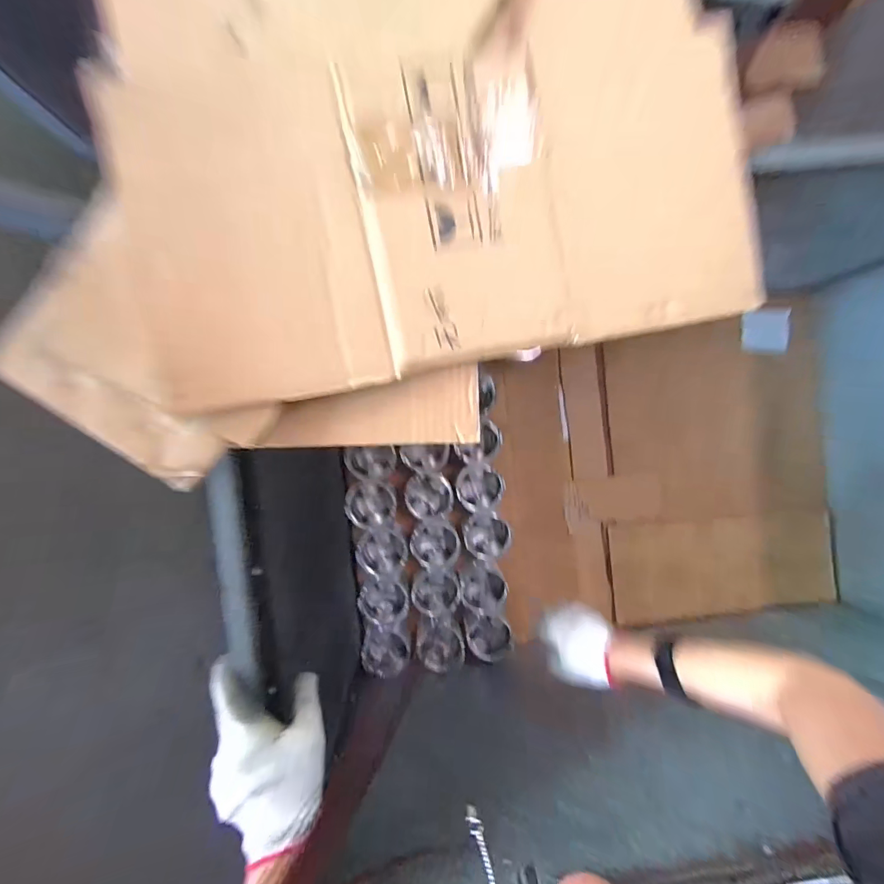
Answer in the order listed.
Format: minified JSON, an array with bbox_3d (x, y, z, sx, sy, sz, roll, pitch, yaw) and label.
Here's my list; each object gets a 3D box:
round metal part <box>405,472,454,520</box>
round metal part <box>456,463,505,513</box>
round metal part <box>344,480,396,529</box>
[{"bbox_3d":[-0.026,0.105,0.800,0.090,0.046,0.090,0,91,-3],"label":"round metal part"},{"bbox_3d":[0.073,0.091,0.802,0.096,0.039,0.090,0,91,-3],"label":"round metal part"},{"bbox_3d":[-0.137,0.122,0.786,0.091,0.052,0.090,0,91,-3],"label":"round metal part"}]

